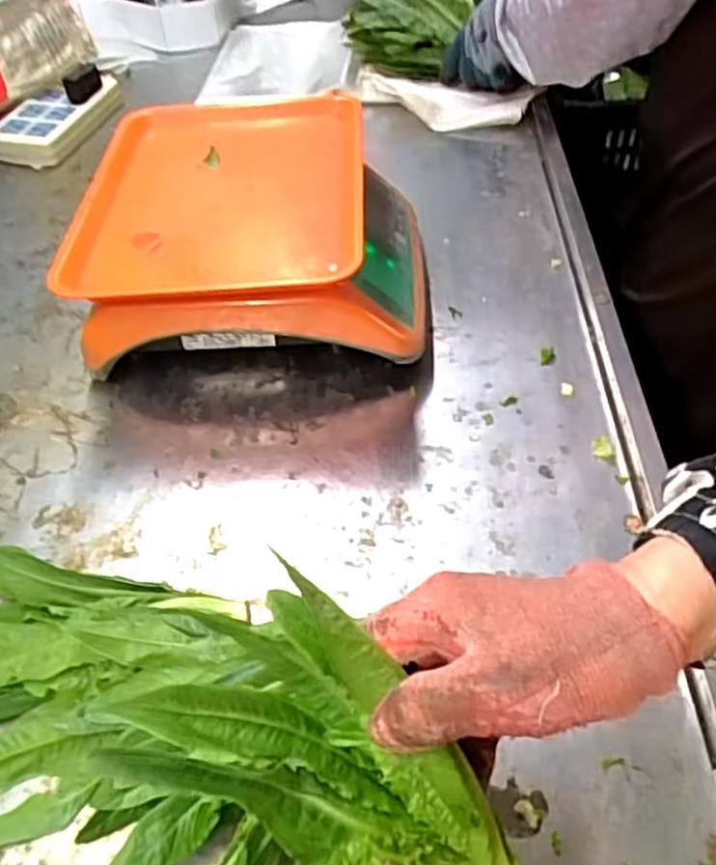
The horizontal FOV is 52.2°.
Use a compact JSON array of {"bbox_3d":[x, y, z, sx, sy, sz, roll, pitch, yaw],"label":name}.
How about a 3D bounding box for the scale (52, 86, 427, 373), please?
[{"bbox_3d":[-0.083,-0.171,0.651,0.271,0.134,0.267,-2,49,2],"label":"scale"}]

